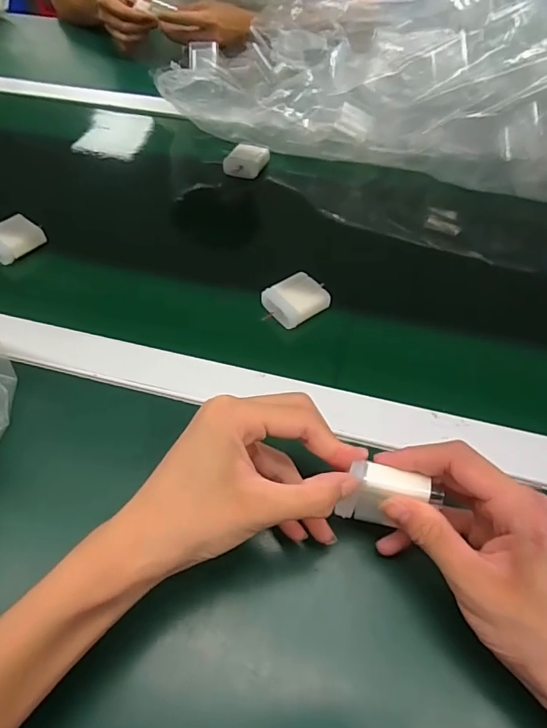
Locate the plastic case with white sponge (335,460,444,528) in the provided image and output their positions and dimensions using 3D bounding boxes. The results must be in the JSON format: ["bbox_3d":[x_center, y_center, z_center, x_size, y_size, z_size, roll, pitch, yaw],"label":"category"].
[{"bbox_3d":[0.067,0.079,0.271,0.048,0.037,0.020,15,53,10],"label":"plastic case with white sponge"}]

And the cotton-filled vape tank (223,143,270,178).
[{"bbox_3d":[-0.031,-0.248,0.576,0.049,0.020,0.053,14,53,10],"label":"cotton-filled vape tank"}]

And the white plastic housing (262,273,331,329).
[{"bbox_3d":[0.021,-0.058,0.419,0.052,0.015,0.043,-31,59,-23],"label":"white plastic housing"}]

